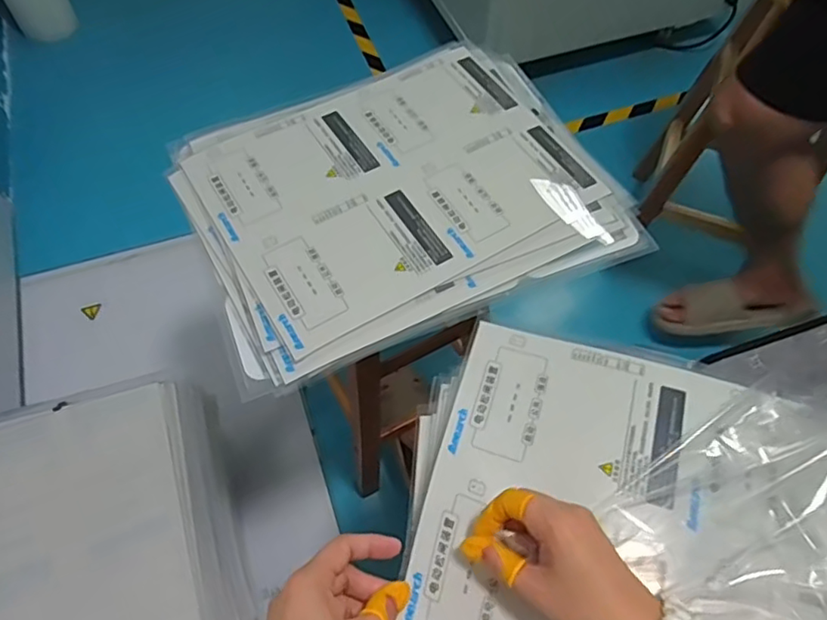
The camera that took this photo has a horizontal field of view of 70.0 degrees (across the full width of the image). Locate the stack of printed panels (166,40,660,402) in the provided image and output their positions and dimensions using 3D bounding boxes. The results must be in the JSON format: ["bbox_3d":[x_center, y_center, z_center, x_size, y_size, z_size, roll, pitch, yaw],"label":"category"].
[{"bbox_3d":[-0.013,-0.130,0.625,0.422,0.024,0.328,-20,62,-13],"label":"stack of printed panels"}]

